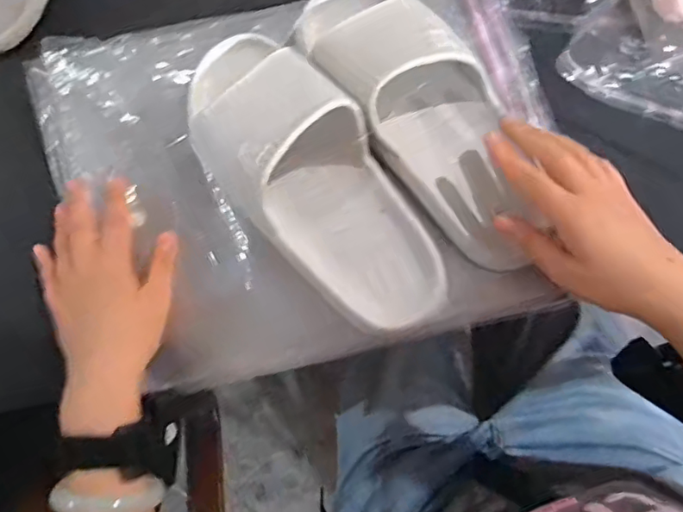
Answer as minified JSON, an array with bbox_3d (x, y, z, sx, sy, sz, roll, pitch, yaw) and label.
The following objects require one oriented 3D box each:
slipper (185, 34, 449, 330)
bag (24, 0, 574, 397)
[{"bbox_3d":[-0.020,-0.057,0.404,0.107,0.057,0.249,-37,79,-6],"label":"slipper"},{"bbox_3d":[-0.024,-0.075,0.416,0.390,0.069,0.295,-14,78,-1],"label":"bag"}]

